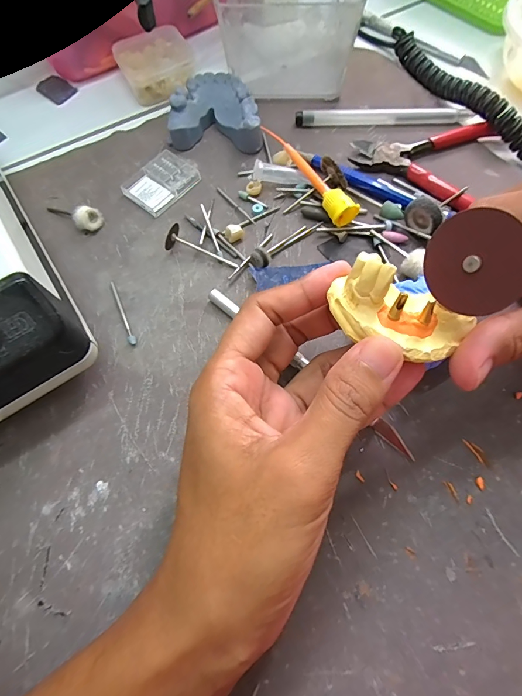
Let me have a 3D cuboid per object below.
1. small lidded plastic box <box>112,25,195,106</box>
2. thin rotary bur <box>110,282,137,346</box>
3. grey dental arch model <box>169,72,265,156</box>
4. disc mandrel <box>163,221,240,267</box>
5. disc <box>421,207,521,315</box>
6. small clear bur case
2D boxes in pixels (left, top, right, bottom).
[{"bbox_3d":[-0.082,-0.224,0.291,0.055,0.018,0.056,-27,70,-8],"label":"small lidded plastic box"},{"bbox_3d":[-0.082,-0.022,0.217,0.004,0.004,0.047,-24,69,-8],"label":"thin rotary bur"},{"bbox_3d":[-0.029,-0.168,0.263,0.063,0.023,0.053,8,69,5],"label":"grey dental arch model"},{"bbox_3d":[-0.038,-0.058,0.225,0.045,0.013,0.017,31,72,13],"label":"disc mandrel"},{"bbox_3d":[0.066,-0.026,0.114,0.004,0.030,0.031,-18,74,-37],"label":"disc"},{"bbox_3d":[-0.069,-0.116,0.253,0.037,0.006,0.048,40,75,16],"label":"small clear bur case"}]

